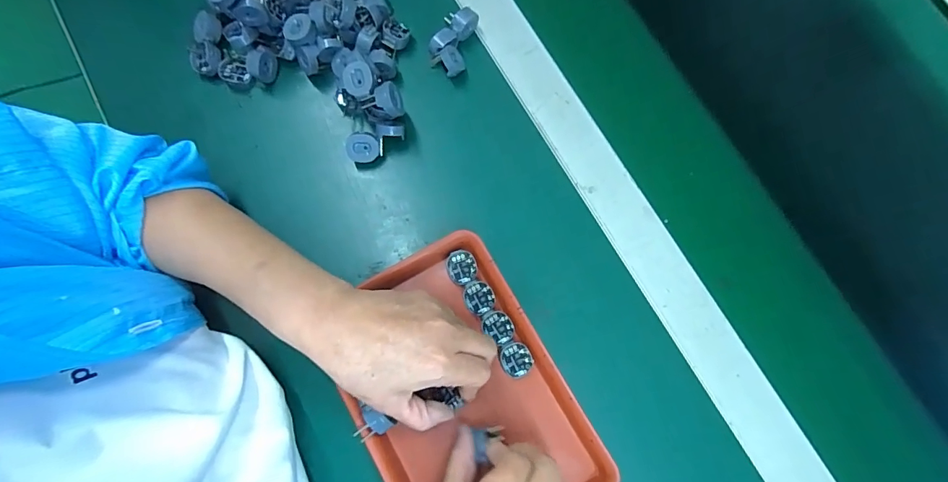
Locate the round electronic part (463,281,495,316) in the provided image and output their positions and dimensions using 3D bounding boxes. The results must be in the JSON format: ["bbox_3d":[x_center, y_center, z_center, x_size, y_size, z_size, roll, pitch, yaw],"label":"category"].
[{"bbox_3d":[0.005,0.049,0.364,0.024,0.005,0.028,-24,80,-6],"label":"round electronic part"}]

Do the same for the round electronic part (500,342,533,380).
[{"bbox_3d":[0.035,0.098,0.354,0.026,0.004,0.028,0,78,-1],"label":"round electronic part"}]

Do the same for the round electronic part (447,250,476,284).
[{"bbox_3d":[-0.011,0.023,0.370,0.024,0.007,0.028,-11,79,-4],"label":"round electronic part"}]

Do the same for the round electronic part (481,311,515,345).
[{"bbox_3d":[0.022,0.071,0.358,0.023,0.004,0.027,-41,82,-9],"label":"round electronic part"}]

